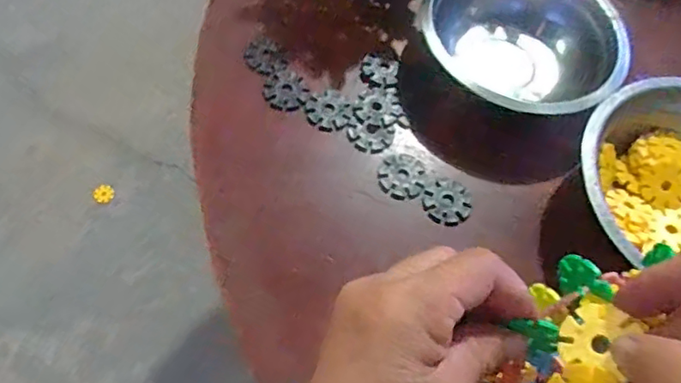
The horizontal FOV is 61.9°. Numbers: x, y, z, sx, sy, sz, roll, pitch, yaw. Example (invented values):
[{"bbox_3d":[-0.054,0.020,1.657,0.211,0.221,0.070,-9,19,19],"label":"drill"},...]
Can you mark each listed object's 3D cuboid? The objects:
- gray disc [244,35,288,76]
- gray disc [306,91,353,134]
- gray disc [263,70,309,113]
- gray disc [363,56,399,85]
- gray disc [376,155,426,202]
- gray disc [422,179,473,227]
[{"bbox_3d":[-0.052,-0.096,0.402,0.029,0.004,0.030,3,62,-6],"label":"gray disc"},{"bbox_3d":[-0.008,-0.055,0.386,0.030,0.004,0.030,3,62,-6],"label":"gray disc"},{"bbox_3d":[-0.037,-0.068,0.389,0.029,0.004,0.033,-10,64,-13],"label":"gray disc"},{"bbox_3d":[0.029,-0.088,0.410,0.025,0.004,0.026,3,62,-6],"label":"gray disc"},{"bbox_3d":[0.040,-0.010,0.369,0.030,0.004,0.033,3,62,-6],"label":"gray disc"},{"bbox_3d":[0.069,0.006,0.365,0.032,0.004,0.033,3,62,-6],"label":"gray disc"}]

